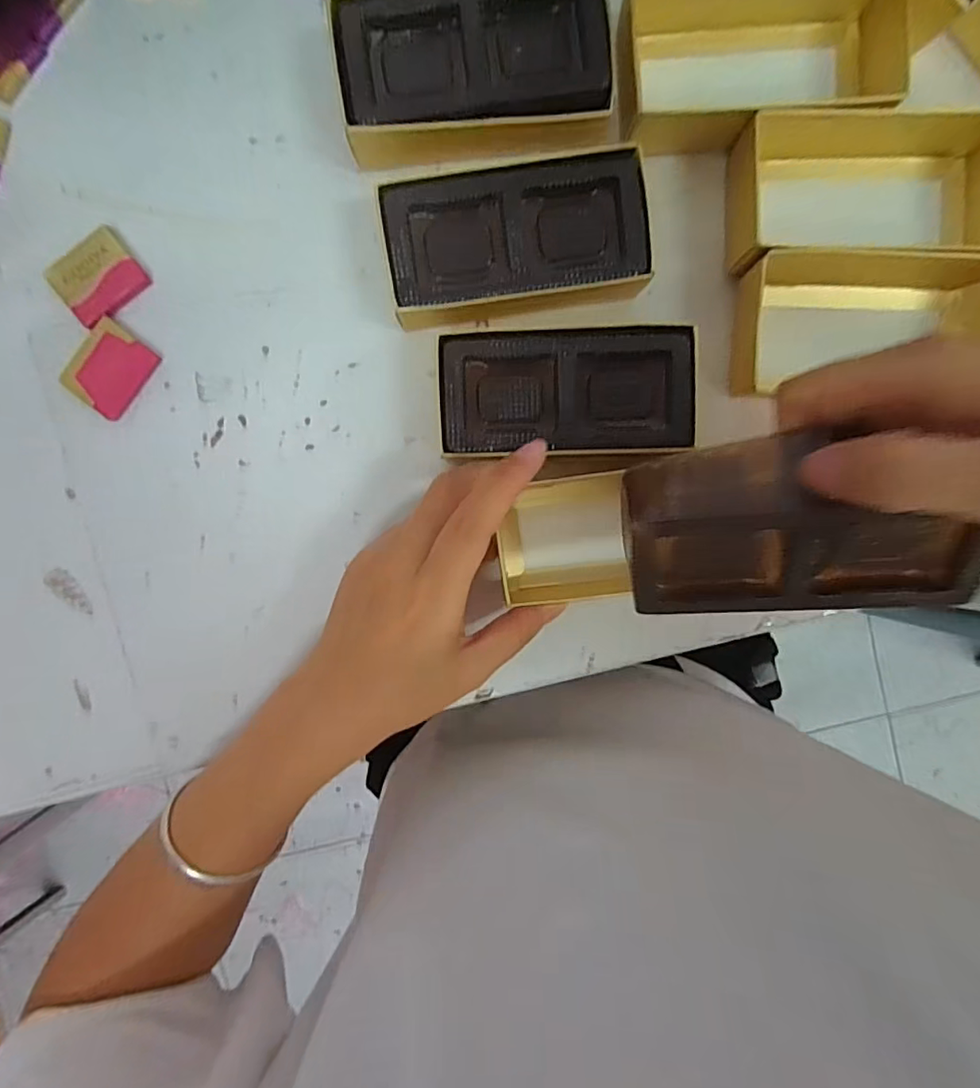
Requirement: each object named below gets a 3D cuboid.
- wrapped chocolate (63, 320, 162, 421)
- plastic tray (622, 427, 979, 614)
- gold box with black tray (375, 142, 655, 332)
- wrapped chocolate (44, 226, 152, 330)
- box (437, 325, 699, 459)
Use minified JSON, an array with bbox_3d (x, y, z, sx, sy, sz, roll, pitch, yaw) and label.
[{"bbox_3d":[-0.186,-0.085,0.268,0.032,0.006,0.039,38,94,-4],"label":"wrapped chocolate"},{"bbox_3d":[0.101,-0.005,0.184,0.107,0.008,0.066,-3,115,15],"label":"plastic tray"},{"bbox_3d":[0.011,-0.136,0.251,0.112,0.032,0.060,-8,96,1],"label":"gold box with black tray"},{"bbox_3d":[-0.189,-0.128,0.264,0.038,0.007,0.030,-40,94,4],"label":"wrapped chocolate"},{"bbox_3d":[0.034,-0.069,0.257,0.112,0.034,0.055,-1,96,0],"label":"box"}]

